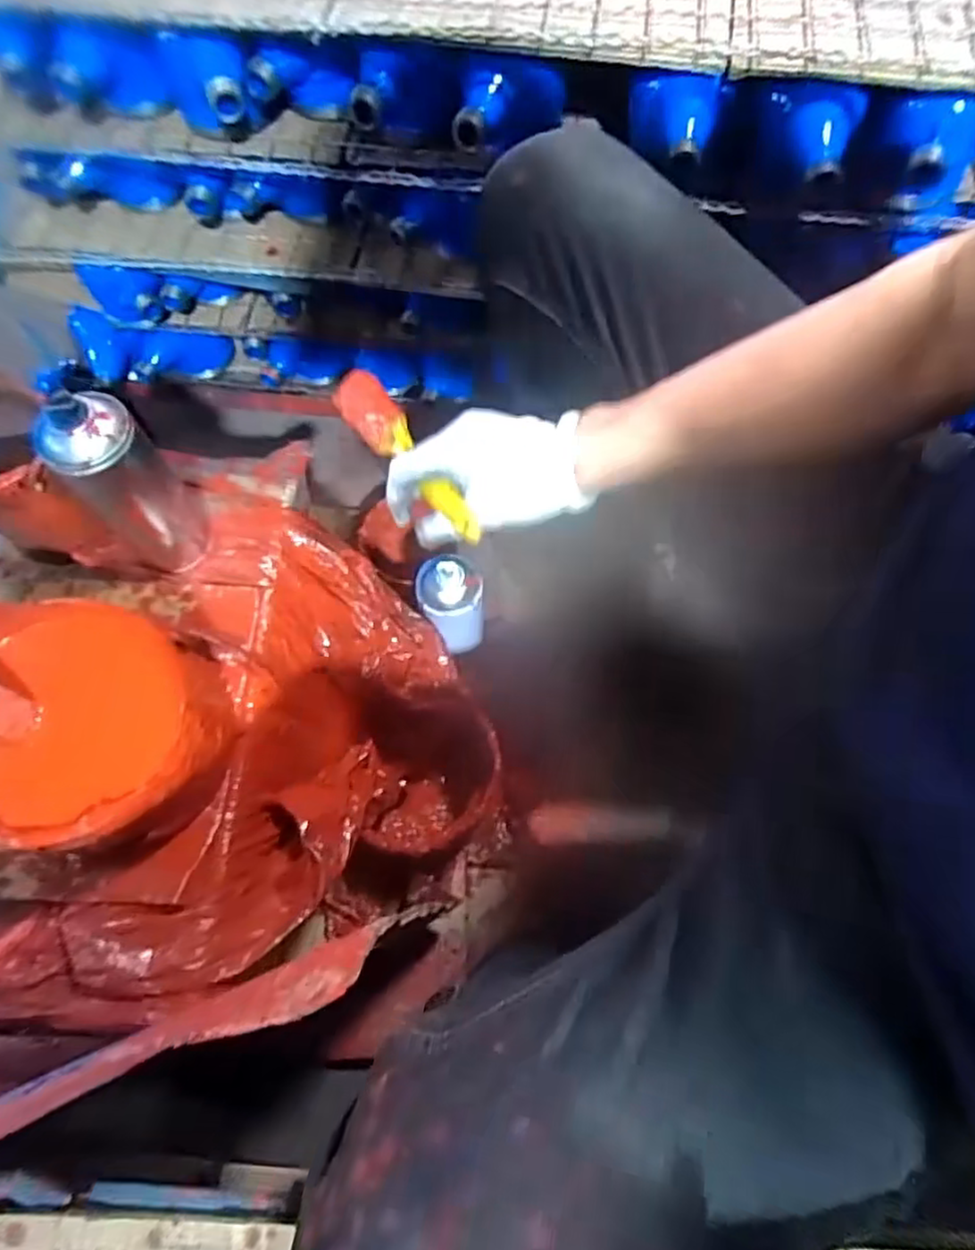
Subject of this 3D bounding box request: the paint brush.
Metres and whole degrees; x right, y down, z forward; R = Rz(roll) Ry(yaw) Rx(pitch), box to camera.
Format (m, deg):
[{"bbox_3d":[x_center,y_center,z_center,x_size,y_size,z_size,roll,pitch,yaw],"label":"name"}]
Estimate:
[{"bbox_3d":[-0.057,-0.123,0.492,0.031,0.023,0.163,-36,71,-12],"label":"paint brush"}]

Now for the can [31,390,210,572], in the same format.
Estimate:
[{"bbox_3d":[-0.272,-0.104,0.523,0.073,0.169,0.055,-42,74,-14],"label":"can"}]

